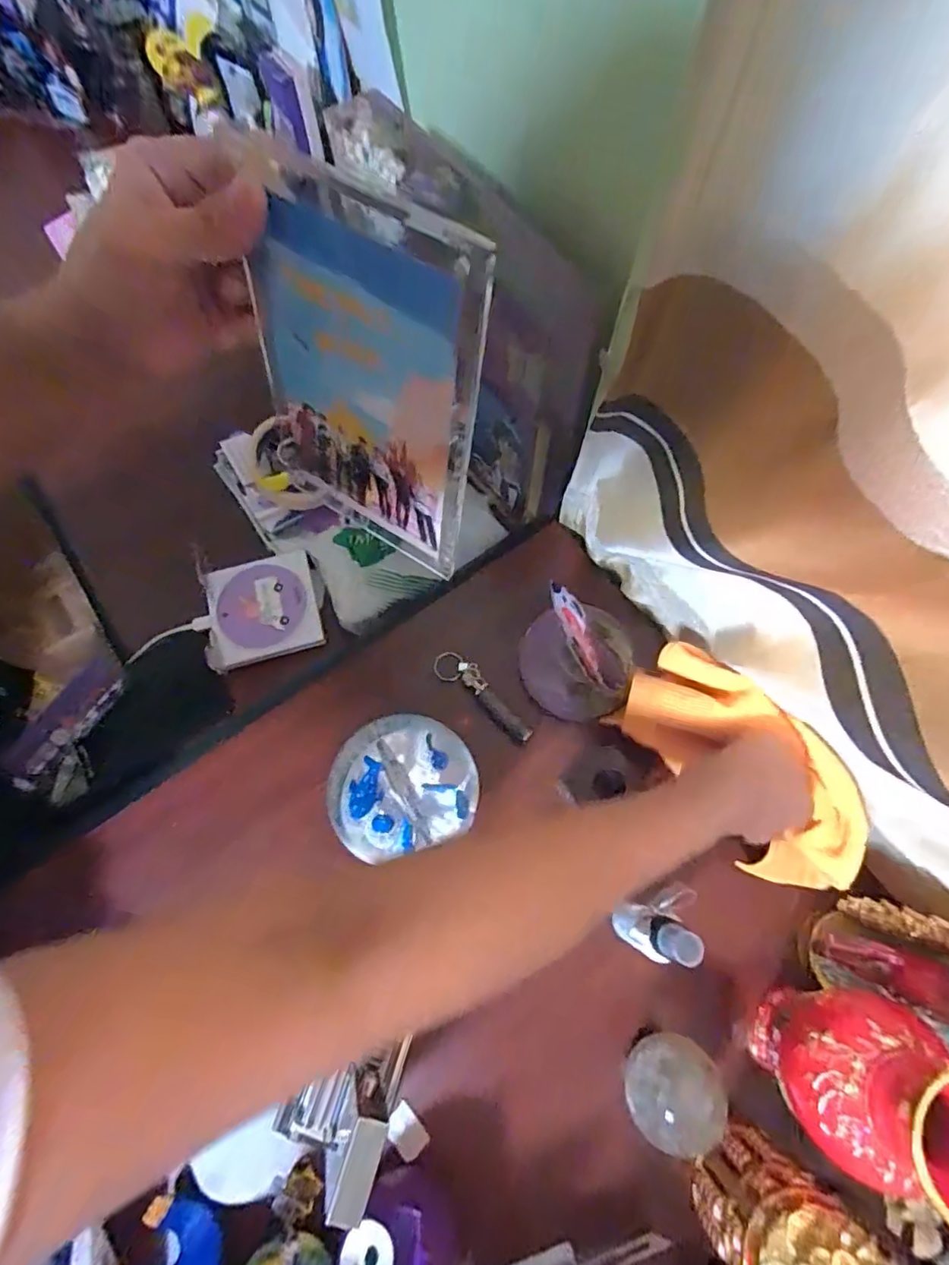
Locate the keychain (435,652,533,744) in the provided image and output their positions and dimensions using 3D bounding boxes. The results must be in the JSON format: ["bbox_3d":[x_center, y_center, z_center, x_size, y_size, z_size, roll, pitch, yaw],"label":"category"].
[{"bbox_3d":[0.007,0.051,0.463,0.100,0.022,0.025,41,74,14],"label":"keychain"}]

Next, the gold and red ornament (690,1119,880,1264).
[{"bbox_3d":[0.165,0.324,0.294,0.062,0.106,0.060,-38,73,-13],"label":"gold and red ornament"}]

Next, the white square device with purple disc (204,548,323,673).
[{"bbox_3d":[-0.202,-0.022,0.543,0.098,0.010,0.101,-16,70,-6],"label":"white square device with purple disc"}]

